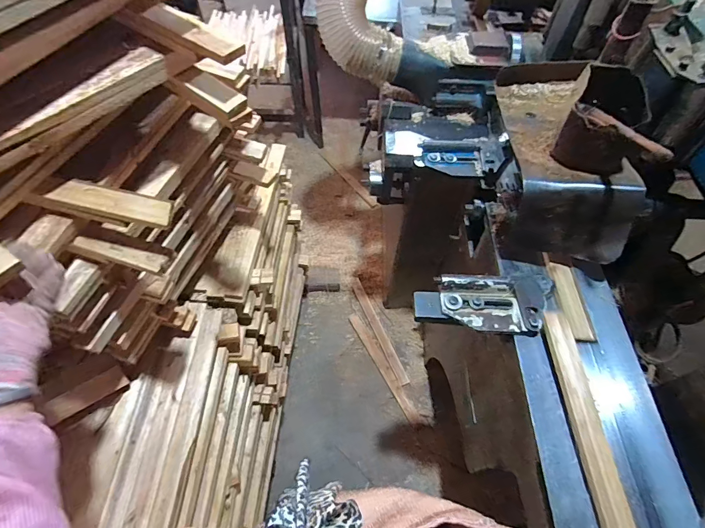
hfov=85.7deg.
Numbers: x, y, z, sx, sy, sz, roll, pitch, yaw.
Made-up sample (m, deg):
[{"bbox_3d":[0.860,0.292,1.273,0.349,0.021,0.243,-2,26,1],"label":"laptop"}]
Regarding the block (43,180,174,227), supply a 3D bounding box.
[{"bbox_3d":[-0.309,-0.079,0.494,0.153,0.014,0.037,13,61,1],"label":"block"}]

